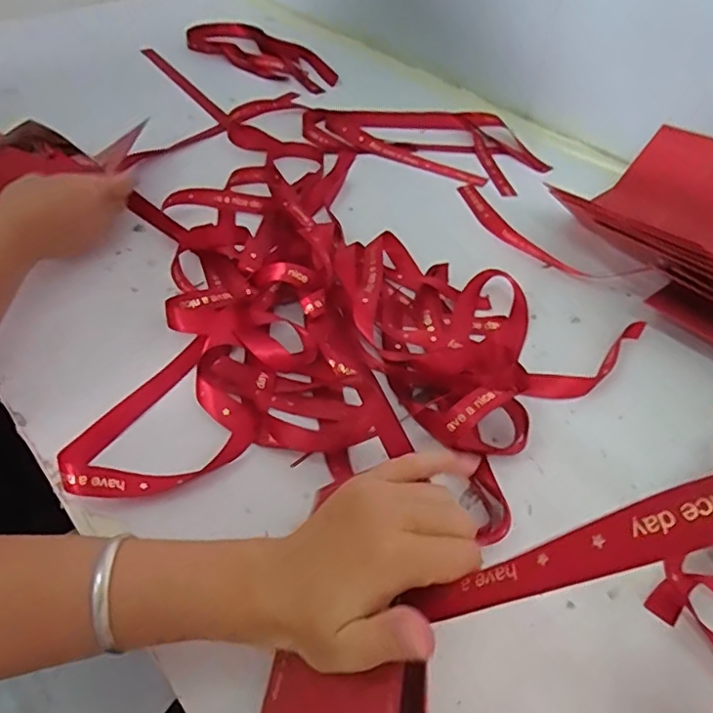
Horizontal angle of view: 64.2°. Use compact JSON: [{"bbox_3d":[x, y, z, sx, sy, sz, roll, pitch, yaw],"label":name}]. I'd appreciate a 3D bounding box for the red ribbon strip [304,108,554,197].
[{"bbox_3d":[0.088,-0.275,0.707,0.287,0.024,0.159,16,50,11],"label":"red ribbon strip"}]

